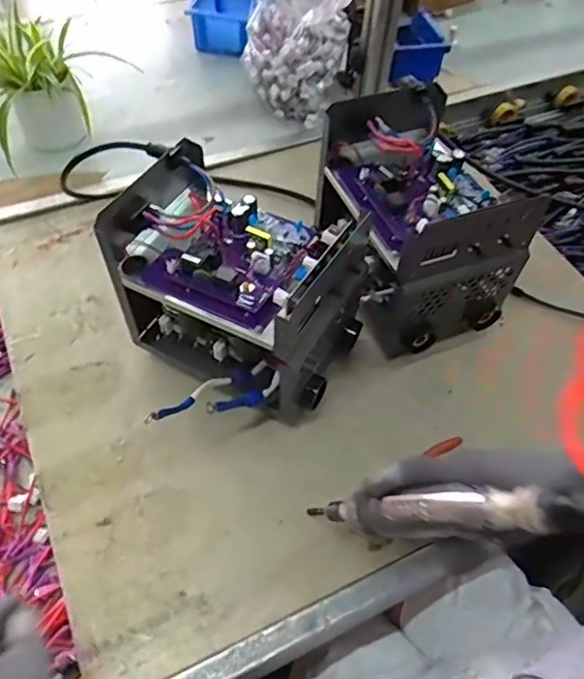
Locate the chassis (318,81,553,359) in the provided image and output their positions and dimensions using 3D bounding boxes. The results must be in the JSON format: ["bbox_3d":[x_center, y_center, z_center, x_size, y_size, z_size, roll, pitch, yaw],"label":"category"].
[{"bbox_3d":[0.138,-0.123,0.650,0.154,0.201,0.226,-20,58,-17],"label":"chassis"}]

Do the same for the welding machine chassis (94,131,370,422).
[{"bbox_3d":[-0.065,-0.050,0.588,0.258,0.188,0.179,21,56,11],"label":"welding machine chassis"}]

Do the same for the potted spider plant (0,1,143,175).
[{"bbox_3d":[-0.388,-0.359,0.784,0.186,0.203,0.211,4,54,-1],"label":"potted spider plant"}]

